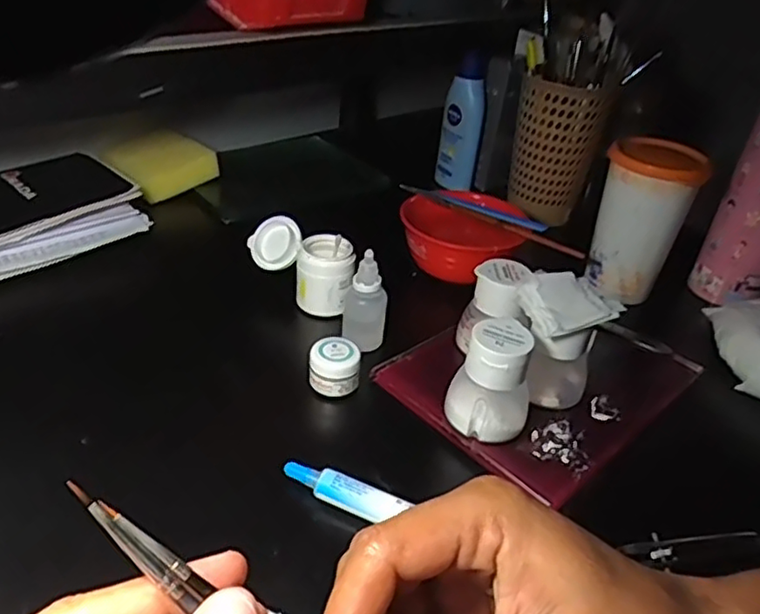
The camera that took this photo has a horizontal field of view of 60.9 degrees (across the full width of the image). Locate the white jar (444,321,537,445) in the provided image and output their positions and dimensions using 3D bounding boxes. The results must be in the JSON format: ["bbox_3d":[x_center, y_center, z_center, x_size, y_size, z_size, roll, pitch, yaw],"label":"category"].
[{"bbox_3d":[0.068,0.044,0.389,0.049,0.063,0.044,18,35,15],"label":"white jar"}]

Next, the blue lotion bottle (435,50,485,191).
[{"bbox_3d":[0.090,-0.200,0.699,0.043,0.143,0.028,10,34,2],"label":"blue lotion bottle"}]

